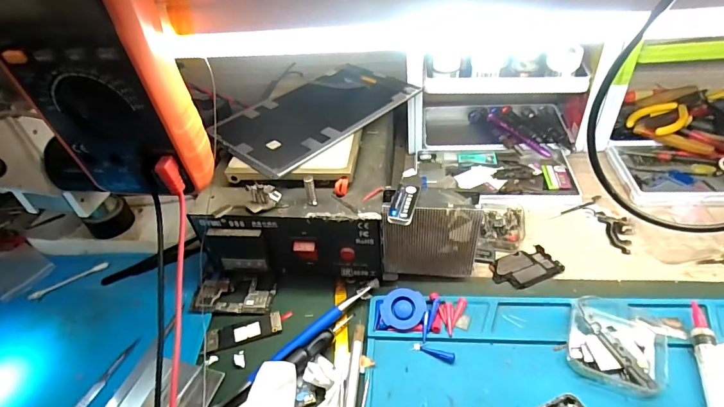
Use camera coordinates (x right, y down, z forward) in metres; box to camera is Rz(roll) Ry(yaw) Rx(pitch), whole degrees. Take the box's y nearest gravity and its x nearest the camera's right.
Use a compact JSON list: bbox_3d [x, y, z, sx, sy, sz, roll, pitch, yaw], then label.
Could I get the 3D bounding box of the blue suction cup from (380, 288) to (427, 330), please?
[{"bbox_3d":[0.035,0.089,0.343,0.037,0.008,0.033,2,63,10],"label":"blue suction cup"}]

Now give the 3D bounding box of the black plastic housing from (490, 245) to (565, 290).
[{"bbox_3d":[0.152,0.060,0.379,0.063,0.006,0.038,-18,43,-12],"label":"black plastic housing"}]

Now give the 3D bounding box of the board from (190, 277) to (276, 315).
[{"bbox_3d":[-0.119,0.085,0.378,0.071,0.006,0.038,-2,42,6],"label":"board"}]

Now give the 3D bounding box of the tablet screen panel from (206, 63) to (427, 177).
[{"bbox_3d":[-0.047,-0.095,0.415,0.116,0.006,0.194,31,52,33],"label":"tablet screen panel"}]

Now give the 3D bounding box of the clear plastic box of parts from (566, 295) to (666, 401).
[{"bbox_3d":[0.193,0.103,0.306,0.063,0.015,0.068,15,46,22],"label":"clear plastic box of parts"}]

